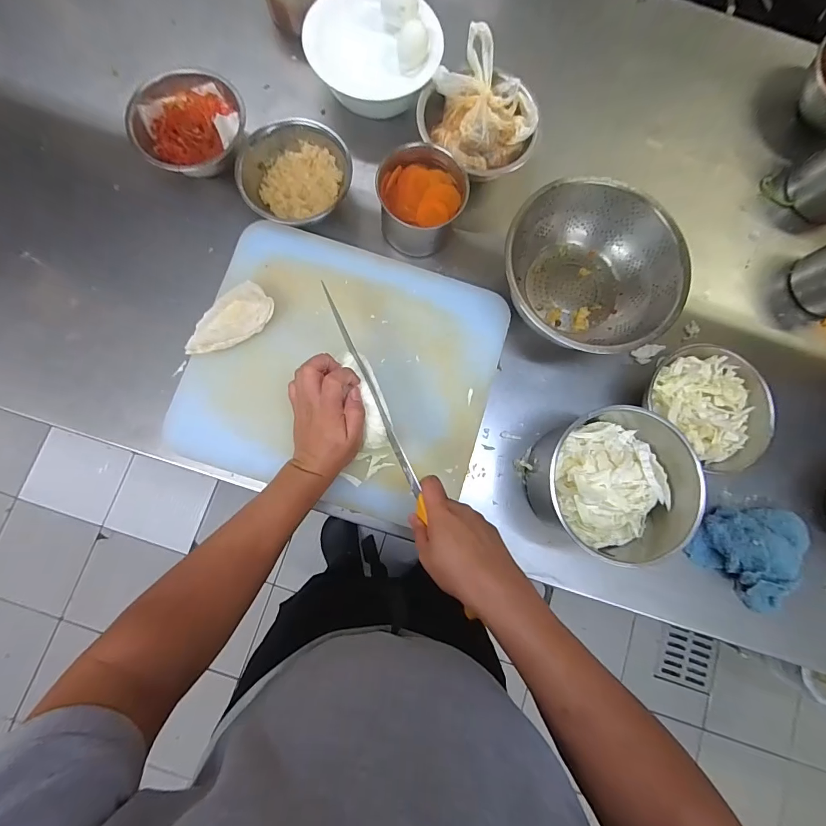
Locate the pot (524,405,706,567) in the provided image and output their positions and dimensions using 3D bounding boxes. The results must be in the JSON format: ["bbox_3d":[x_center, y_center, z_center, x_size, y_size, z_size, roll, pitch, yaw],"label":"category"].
[{"bbox_3d":[0.249,0.094,0.487,0.160,0.115,0.188,-38,86,-7],"label":"pot"}]

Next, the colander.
[{"bbox_3d":[0.243,-0.187,0.526,0.207,0.081,0.225,0,81,1],"label":"colander"}]

